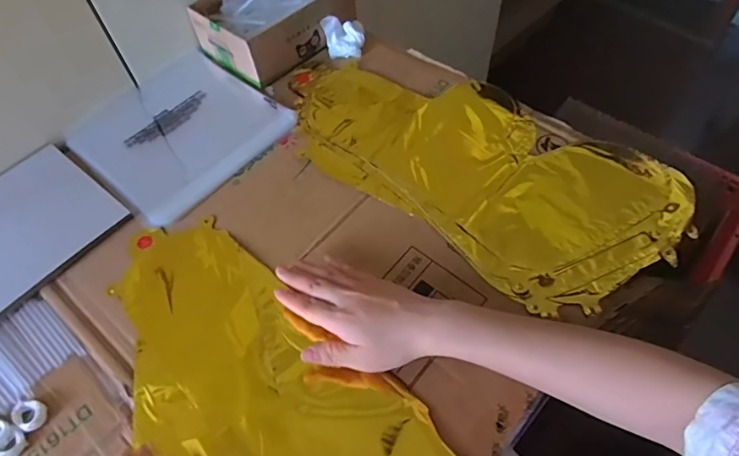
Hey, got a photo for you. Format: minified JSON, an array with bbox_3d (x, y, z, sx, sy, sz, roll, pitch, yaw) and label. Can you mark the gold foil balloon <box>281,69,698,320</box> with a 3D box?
[{"bbox_3d":[0.109,-0.083,0.545,0.451,0.014,0.226,33,65,19],"label":"gold foil balloon"}]

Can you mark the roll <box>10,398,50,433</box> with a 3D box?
[{"bbox_3d":[-0.285,0.156,0.412,0.030,0.006,0.023,19,61,12],"label":"roll"}]

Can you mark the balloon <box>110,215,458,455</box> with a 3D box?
[{"bbox_3d":[-0.105,0.161,0.415,0.241,0.011,0.412,-33,64,-18],"label":"balloon"}]

